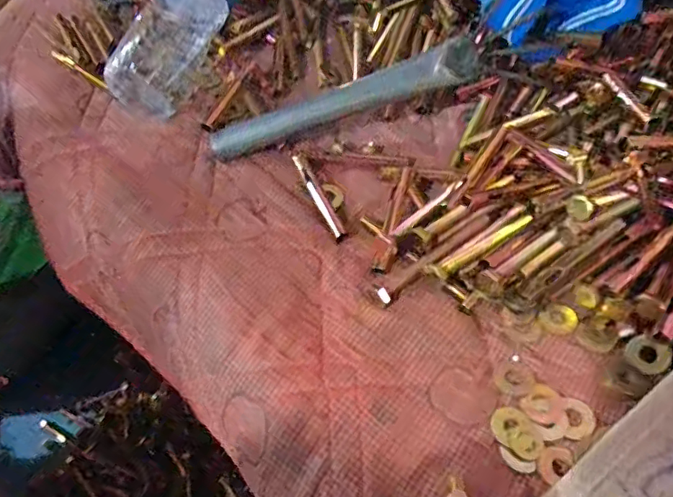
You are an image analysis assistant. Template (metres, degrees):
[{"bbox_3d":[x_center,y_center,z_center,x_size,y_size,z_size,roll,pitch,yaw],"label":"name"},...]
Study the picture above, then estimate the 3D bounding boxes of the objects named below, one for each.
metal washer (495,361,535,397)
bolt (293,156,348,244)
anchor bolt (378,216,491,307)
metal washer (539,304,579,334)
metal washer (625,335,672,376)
[{"bbox_3d":[0.108,0.077,0.324,0.024,0.004,0.021,-33,58,-23],"label":"metal washer"},{"bbox_3d":[-0.013,-0.038,0.407,0.009,0.013,0.085,-21,54,-15],"label":"bolt"},{"bbox_3d":[0.069,0.006,0.368,0.103,0.007,0.010,-34,59,-24],"label":"anchor bolt"},{"bbox_3d":[0.146,0.045,0.352,0.022,0.004,0.023,0,51,1],"label":"metal washer"},{"bbox_3d":[0.194,0.066,0.334,0.026,0.004,0.024,-37,52,-17],"label":"metal washer"}]

